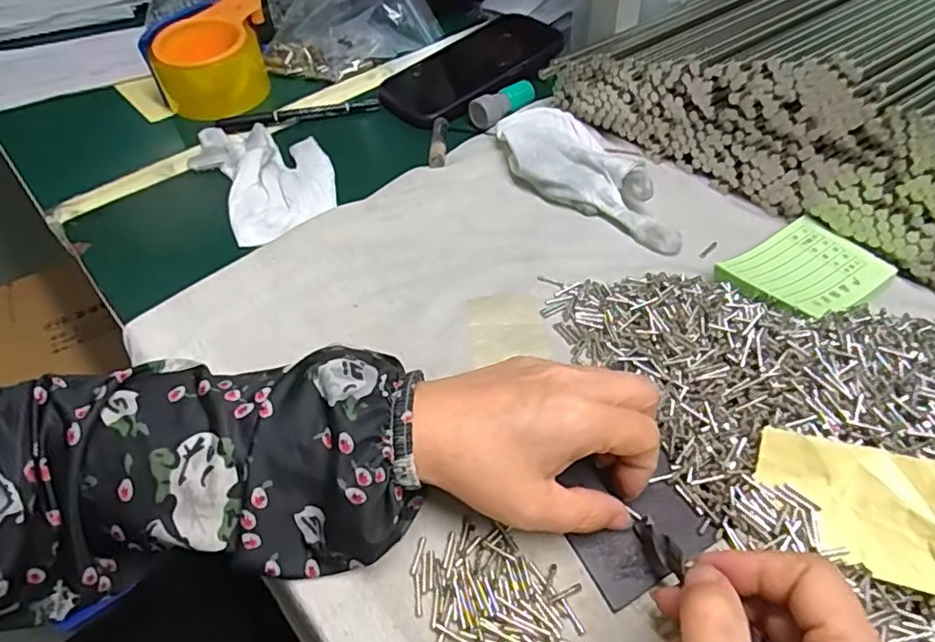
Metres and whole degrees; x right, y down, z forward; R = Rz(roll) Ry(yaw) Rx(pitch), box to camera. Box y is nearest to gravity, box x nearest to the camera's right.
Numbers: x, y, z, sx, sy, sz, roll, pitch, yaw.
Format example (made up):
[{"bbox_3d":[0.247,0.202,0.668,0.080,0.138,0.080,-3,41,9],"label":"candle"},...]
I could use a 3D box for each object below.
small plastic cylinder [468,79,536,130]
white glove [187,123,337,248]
[{"bbox_3d":[0.031,-0.187,0.509,0.059,0.020,0.020,-30,50,-23],"label":"small plastic cylinder"},{"bbox_3d":[-0.157,-0.119,0.463,0.091,0.019,0.155,-27,49,-21],"label":"white glove"}]

